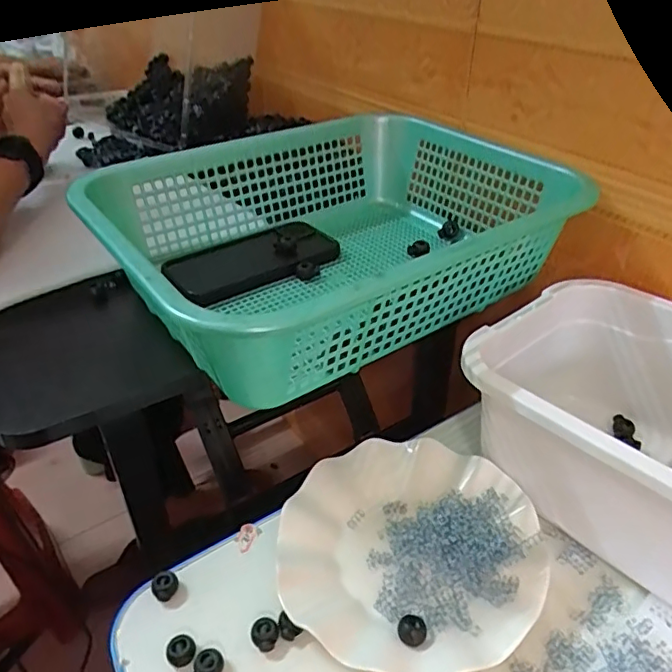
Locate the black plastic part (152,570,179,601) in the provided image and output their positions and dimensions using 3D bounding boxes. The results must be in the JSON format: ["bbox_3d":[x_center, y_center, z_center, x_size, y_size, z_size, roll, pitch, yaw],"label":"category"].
[{"bbox_3d":[-0.119,0.174,0.391,0.018,0.017,0.014,-17,40,-22],"label":"black plastic part"}]

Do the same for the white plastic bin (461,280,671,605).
[{"bbox_3d":[0.231,0.070,0.418,0.183,0.119,0.242,-29,45,-33],"label":"white plastic bin"}]

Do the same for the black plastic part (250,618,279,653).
[{"bbox_3d":[-0.046,0.194,0.364,0.017,0.013,0.016,0,37,0],"label":"black plastic part"}]

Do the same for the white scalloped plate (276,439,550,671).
[{"bbox_3d":[0.052,0.150,0.405,0.176,0.027,0.178,0,37,0],"label":"white scalloped plate"}]

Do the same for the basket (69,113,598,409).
[{"bbox_3d":[-0.003,-0.093,0.514,0.379,0.102,0.285,-23,42,-28],"label":"basket"}]

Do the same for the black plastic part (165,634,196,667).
[{"bbox_3d":[-0.098,0.201,0.357,0.017,0.014,0.015,-20,41,-24],"label":"black plastic part"}]

